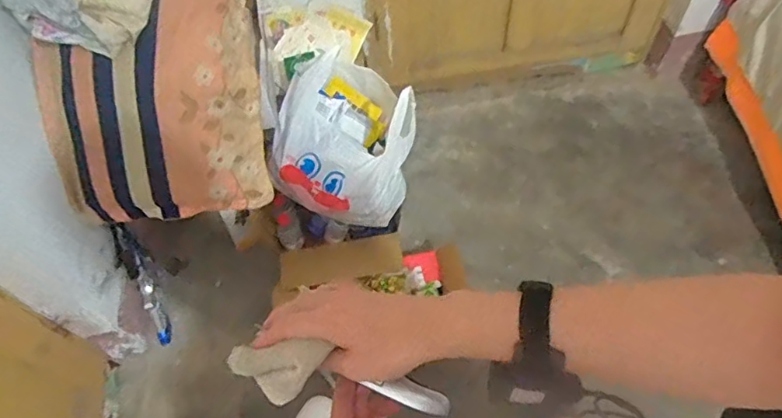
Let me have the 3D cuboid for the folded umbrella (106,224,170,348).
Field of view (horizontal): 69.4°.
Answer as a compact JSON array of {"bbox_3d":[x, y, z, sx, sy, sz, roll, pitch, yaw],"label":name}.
[{"bbox_3d":[-0.644,0.192,1.470,0.046,0.373,0.080,-15,25,-6],"label":"folded umbrella"}]

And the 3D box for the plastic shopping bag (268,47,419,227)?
[{"bbox_3d":[-0.107,-0.208,1.413,0.329,0.298,0.379,22,63,16],"label":"plastic shopping bag"}]

